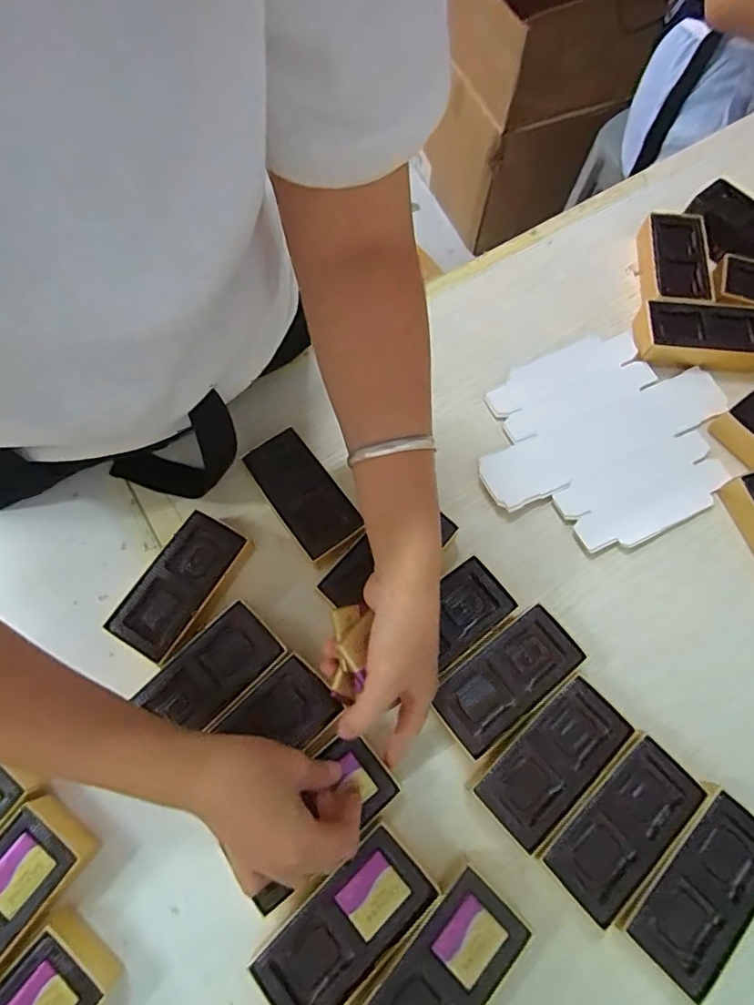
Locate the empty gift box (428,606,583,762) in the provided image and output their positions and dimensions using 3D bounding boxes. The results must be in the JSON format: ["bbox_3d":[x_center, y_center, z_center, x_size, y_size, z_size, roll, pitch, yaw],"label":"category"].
[{"bbox_3d":[0.094,0.133,0.392,0.110,0.034,0.055,-35,72,-13],"label":"empty gift box"}]

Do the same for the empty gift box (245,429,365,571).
[{"bbox_3d":[-0.061,-0.003,0.445,0.053,0.036,0.115,-34,72,-12],"label":"empty gift box"}]

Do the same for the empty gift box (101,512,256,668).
[{"bbox_3d":[-0.151,0.069,0.416,0.062,0.034,0.110,28,71,11],"label":"empty gift box"}]

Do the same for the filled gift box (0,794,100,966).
[{"bbox_3d":[-0.247,0.262,0.340,0.059,0.030,0.118,35,73,13],"label":"filled gift box"}]

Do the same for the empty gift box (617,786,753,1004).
[{"bbox_3d":[0.211,0.251,0.341,0.059,0.033,0.109,43,75,15],"label":"empty gift box"}]

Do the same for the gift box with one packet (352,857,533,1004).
[{"bbox_3d":[0.039,0.293,0.328,0.056,0.032,0.112,42,74,15],"label":"gift box with one packet"}]

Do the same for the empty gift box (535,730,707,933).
[{"bbox_3d":[0.163,0.219,0.356,0.110,0.030,0.055,-40,73,-14],"label":"empty gift box"}]

